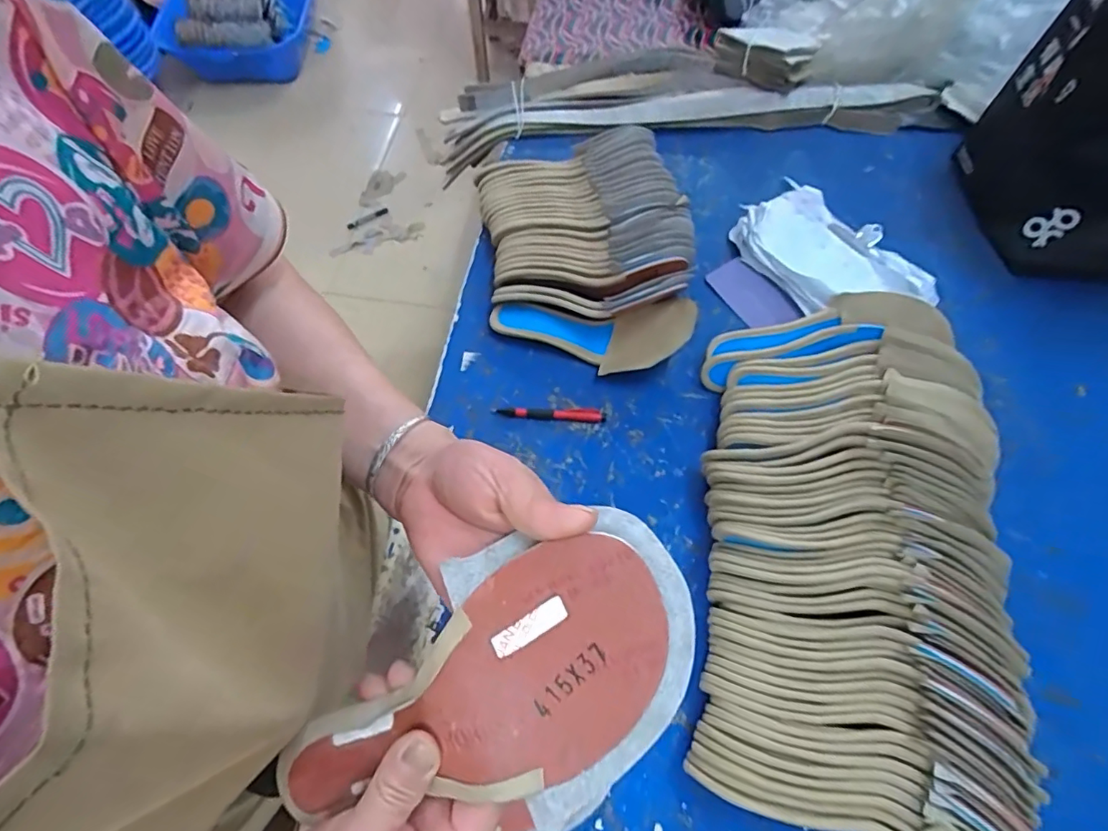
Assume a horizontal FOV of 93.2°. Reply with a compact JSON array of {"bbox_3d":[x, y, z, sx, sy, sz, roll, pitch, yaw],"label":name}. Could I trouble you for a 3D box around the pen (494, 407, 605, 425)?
[{"bbox_3d":[-0.006,-0.002,0.602,0.127,0.017,0.015,5,65,2],"label":"pen"}]

